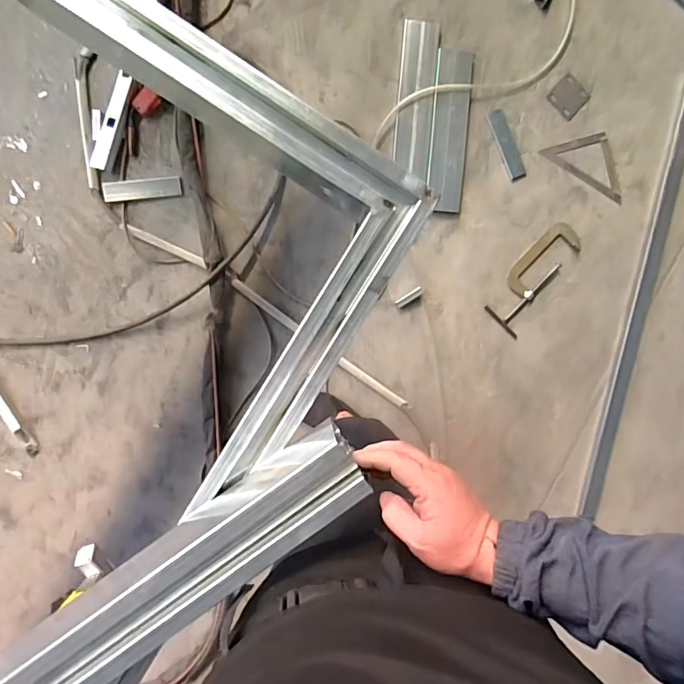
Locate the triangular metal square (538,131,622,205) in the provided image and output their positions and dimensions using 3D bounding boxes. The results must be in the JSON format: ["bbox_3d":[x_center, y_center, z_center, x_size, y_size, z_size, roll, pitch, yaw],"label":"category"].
[{"bbox_3d":[0.746,-0.546,1.392,0.273,0.015,0.151,30,91,-6],"label":"triangular metal square"}]

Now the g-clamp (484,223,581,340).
[{"bbox_3d":[0.571,-0.194,1.389,0.129,0.022,0.346,38,90,-6],"label":"g-clamp"}]

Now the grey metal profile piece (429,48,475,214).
[{"bbox_3d":[0.310,-0.603,1.335,0.107,0.021,0.450,4,93,-5],"label":"grey metal profile piece"}]

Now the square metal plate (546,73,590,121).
[{"bbox_3d":[0.672,-0.726,1.388,0.105,0.007,0.104,40,87,-16],"label":"square metal plate"}]

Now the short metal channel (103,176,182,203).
[{"bbox_3d":[-0.539,-0.416,1.272,0.203,0.016,0.053,-7,94,-5],"label":"short metal channel"}]

